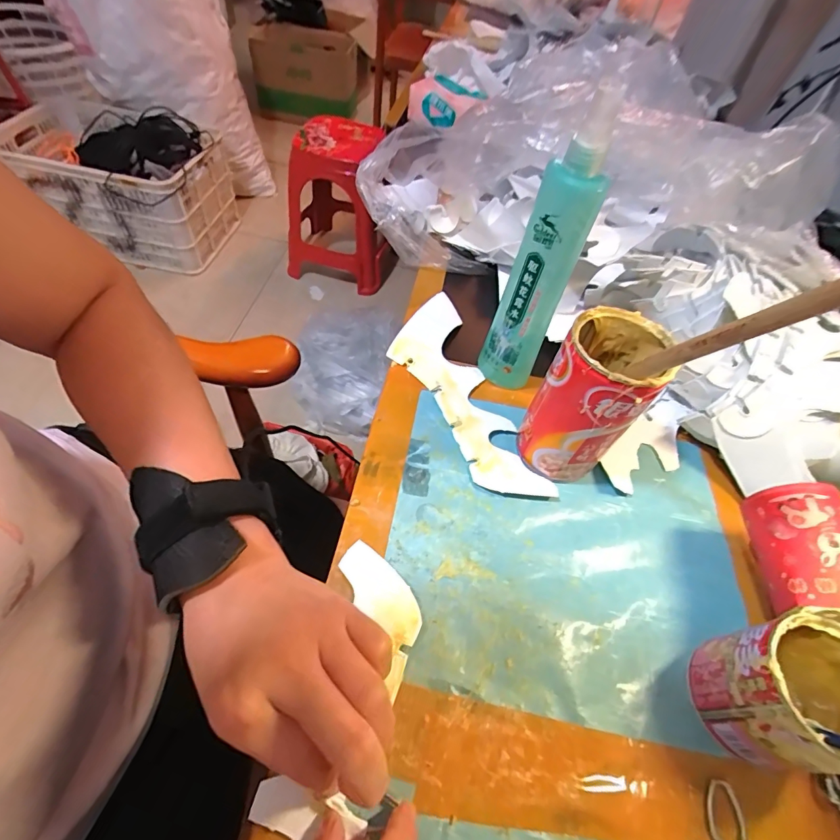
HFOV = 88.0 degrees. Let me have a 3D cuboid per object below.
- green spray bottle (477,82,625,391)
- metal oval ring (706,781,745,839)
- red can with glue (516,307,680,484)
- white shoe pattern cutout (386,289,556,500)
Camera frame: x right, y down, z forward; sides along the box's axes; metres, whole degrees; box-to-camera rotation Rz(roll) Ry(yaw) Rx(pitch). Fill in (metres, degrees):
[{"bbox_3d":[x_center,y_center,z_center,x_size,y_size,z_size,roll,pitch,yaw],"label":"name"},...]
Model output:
[{"bbox_3d":[0.084,-0.105,0.312,0.046,0.207,0.039,16,54,6],"label":"green spray bottle"},{"bbox_3d":[0.158,0.204,0.224,0.017,0.006,0.029,20,54,6],"label":"metal oval ring"},{"bbox_3d":[0.114,-0.012,0.305,0.062,0.123,0.061,4,54,-5],"label":"red can with glue"},{"bbox_3d":[0.031,-0.025,0.373,0.071,0.018,0.220,-14,55,-13],"label":"white shoe pattern cutout"}]

